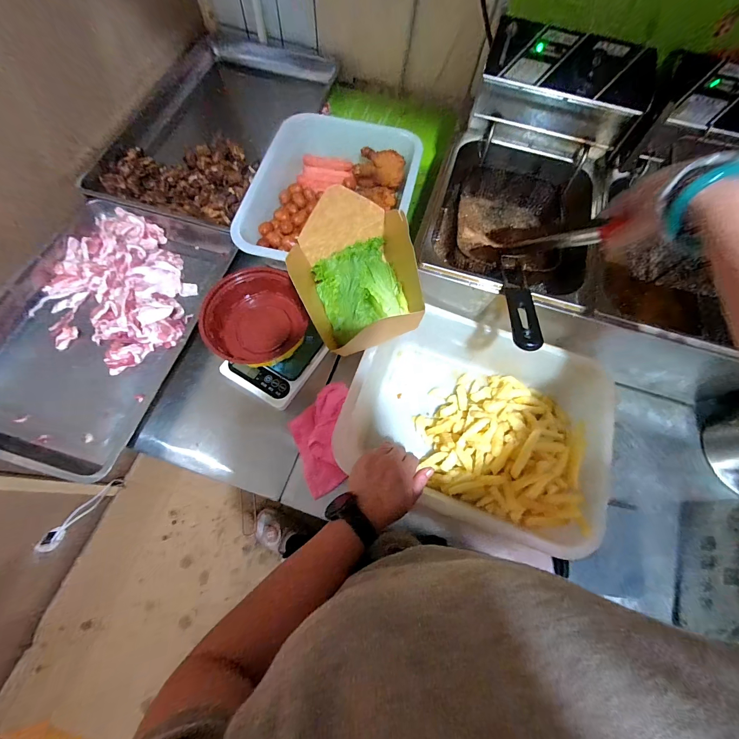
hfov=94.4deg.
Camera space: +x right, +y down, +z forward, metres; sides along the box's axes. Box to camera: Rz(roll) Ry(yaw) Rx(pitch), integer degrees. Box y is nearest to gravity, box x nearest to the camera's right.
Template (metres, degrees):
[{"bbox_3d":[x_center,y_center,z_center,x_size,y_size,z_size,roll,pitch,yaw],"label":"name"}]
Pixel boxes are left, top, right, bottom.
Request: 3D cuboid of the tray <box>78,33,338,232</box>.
[{"bbox_3d":[-0.370,-0.579,0.848,0.329,0.121,0.614,15,68,4],"label":"tray"}]

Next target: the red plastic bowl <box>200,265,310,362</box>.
[{"bbox_3d":[-0.197,-0.098,0.587,0.160,0.067,0.155,1,68,-2],"label":"red plastic bowl"}]

